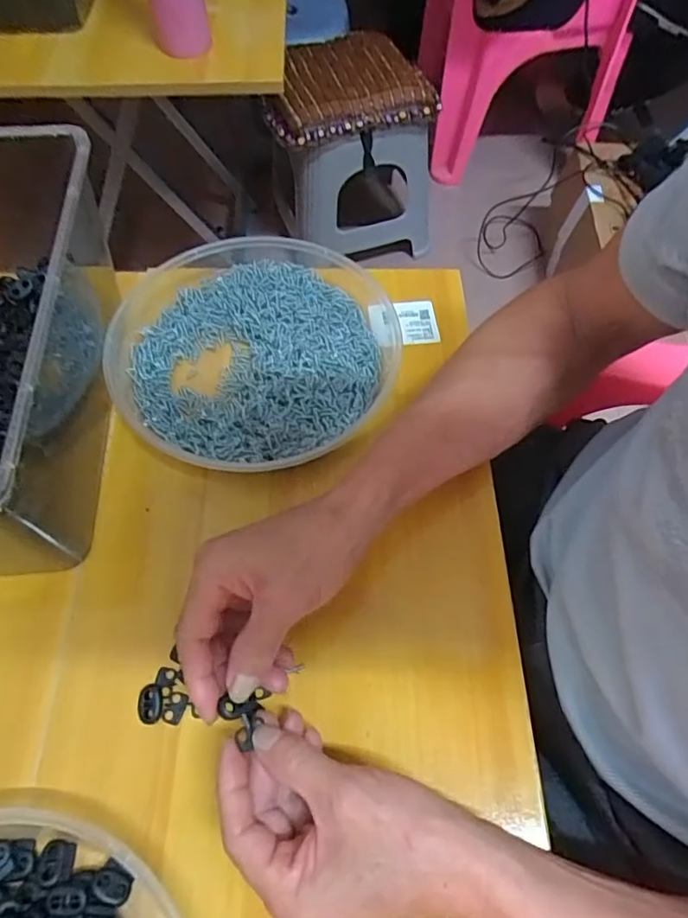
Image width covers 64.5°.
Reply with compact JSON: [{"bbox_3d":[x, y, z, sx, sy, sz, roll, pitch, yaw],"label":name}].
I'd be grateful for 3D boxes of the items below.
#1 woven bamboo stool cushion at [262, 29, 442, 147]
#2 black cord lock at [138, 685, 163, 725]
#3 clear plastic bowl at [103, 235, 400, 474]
[{"bbox_3d":[-0.009,-0.688,0.994,0.300,0.051,0.250,-24,64,-13],"label":"woven bamboo stool cushion"},{"bbox_3d":[-0.120,0.152,0.338,0.014,0.005,0.021,-1,62,-1],"label":"black cord lock"},{"bbox_3d":[-0.072,-0.084,0.447,0.218,0.049,0.223,0,62,-1],"label":"clear plastic bowl"}]

